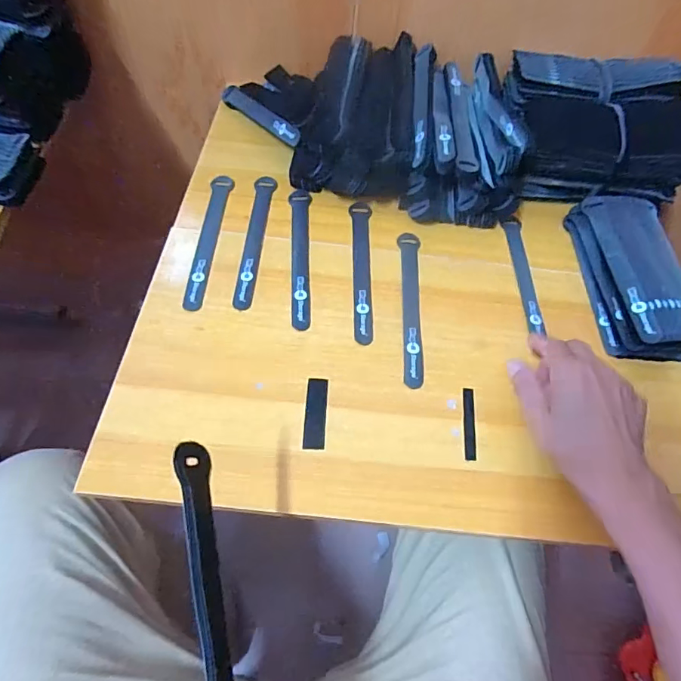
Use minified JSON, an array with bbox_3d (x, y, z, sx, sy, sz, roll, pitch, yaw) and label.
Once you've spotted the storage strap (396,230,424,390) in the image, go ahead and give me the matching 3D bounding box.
[{"bbox_3d":[0.076,-0.043,0.497,0.026,0.004,0.201,6,60,-1],"label":"storage strap"}]

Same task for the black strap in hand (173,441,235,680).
[{"bbox_3d":[-0.077,0.156,0.273,0.005,0.026,0.186,-22,72,26],"label":"black strap in hand"}]

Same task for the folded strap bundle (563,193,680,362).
[{"bbox_3d":[0.328,-0.075,0.512,0.094,0.047,0.208,2,60,-4],"label":"folded strap bundle"}]

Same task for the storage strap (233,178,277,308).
[{"bbox_3d":[-0.097,-0.120,0.530,0.027,0.004,0.201,3,60,-3],"label":"storage strap"}]

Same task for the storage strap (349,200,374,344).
[{"bbox_3d":[0.023,-0.084,0.518,0.025,0.005,0.201,3,60,-3],"label":"storage strap"}]

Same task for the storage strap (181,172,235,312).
[{"bbox_3d":[-0.149,-0.119,0.523,0.025,0.004,0.201,3,60,-3],"label":"storage strap"}]

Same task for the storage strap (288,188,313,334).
[{"bbox_3d":[-0.046,-0.098,0.519,0.025,0.004,0.198,1,60,-4],"label":"storage strap"}]

